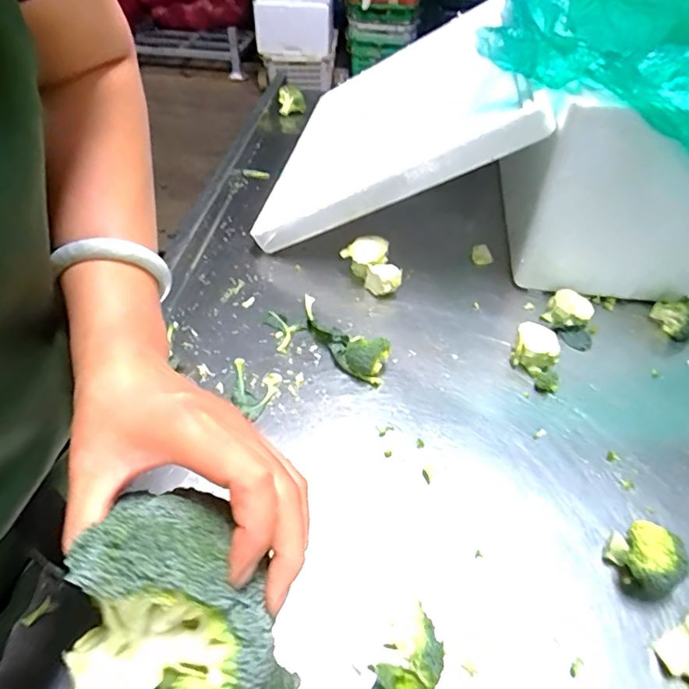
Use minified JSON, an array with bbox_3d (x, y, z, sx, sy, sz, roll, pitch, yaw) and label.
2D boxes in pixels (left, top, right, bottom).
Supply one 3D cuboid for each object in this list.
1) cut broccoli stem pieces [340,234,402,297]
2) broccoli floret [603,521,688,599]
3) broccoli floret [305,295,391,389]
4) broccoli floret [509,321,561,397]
[{"bbox_3d":[0.037,-0.103,0.690,0.061,0.057,0.077,-14,47,-14],"label":"cut broccoli stem pieces"},{"bbox_3d":[0.256,0.181,0.429,0.043,0.047,0.054,-12,47,-13],"label":"broccoli floret"},{"bbox_3d":[-0.008,-0.014,0.613,0.047,0.041,0.162,-31,54,-28],"label":"broccoli floret"},{"bbox_3d":[0.226,0.014,0.597,0.057,0.038,0.081,11,46,10],"label":"broccoli floret"}]

